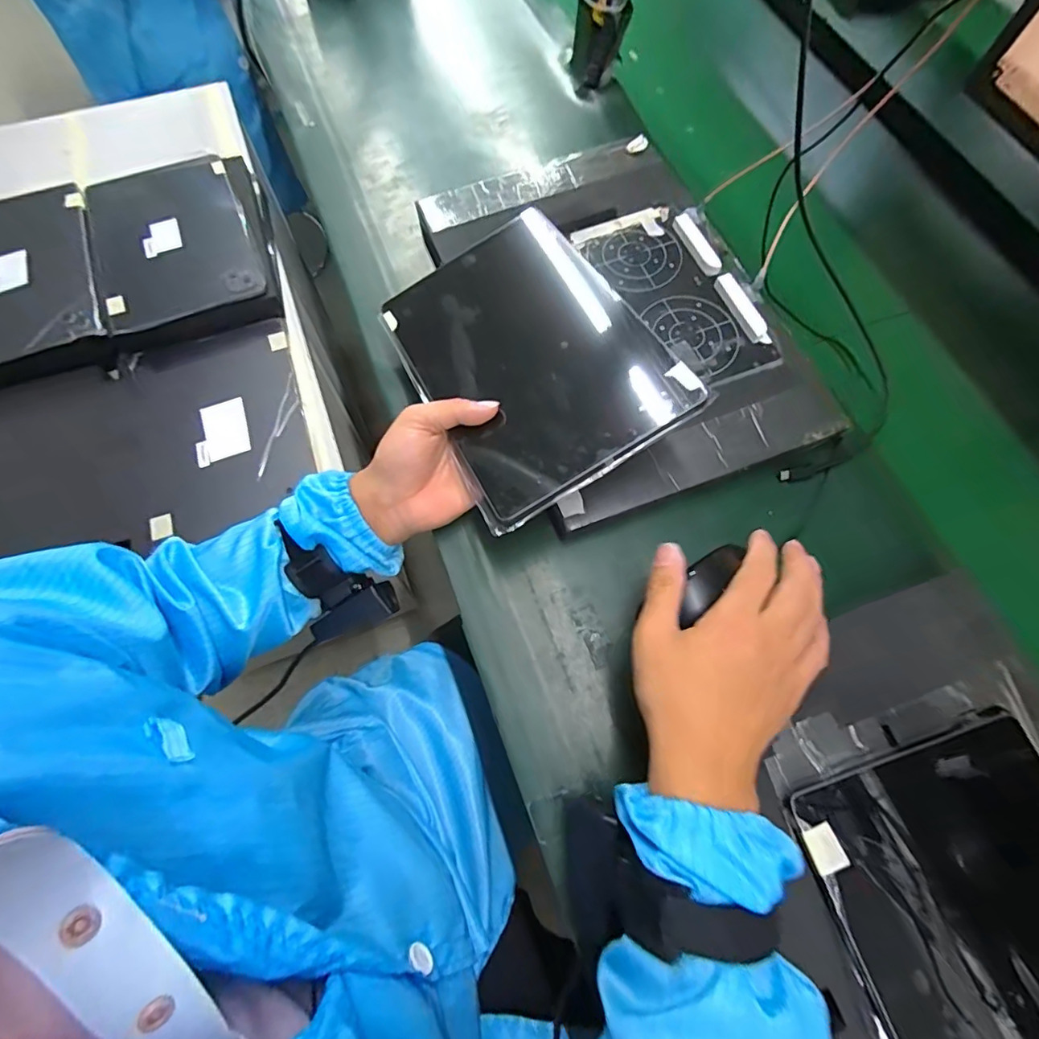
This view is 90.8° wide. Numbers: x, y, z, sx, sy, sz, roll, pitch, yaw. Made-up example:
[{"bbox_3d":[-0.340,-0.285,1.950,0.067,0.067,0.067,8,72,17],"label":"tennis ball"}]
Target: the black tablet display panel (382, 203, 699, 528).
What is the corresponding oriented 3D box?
[{"bbox_3d":[-0.001,-0.134,0.398,0.166,0.016,0.247,-32,64,5],"label":"black tablet display panel"}]

